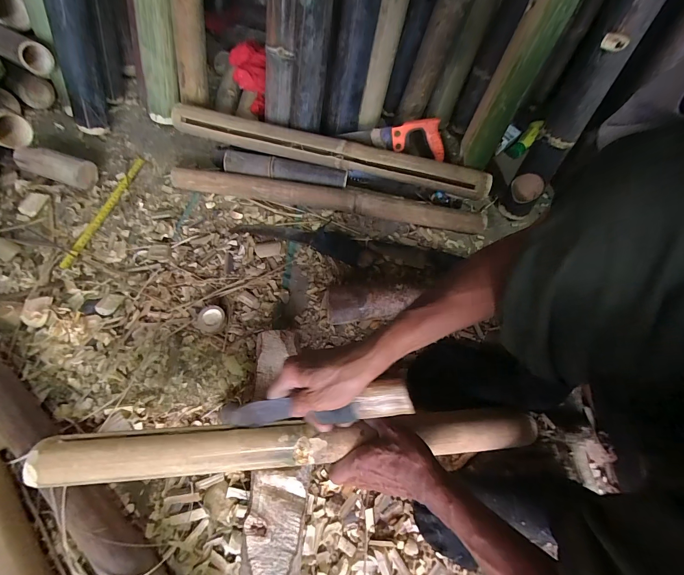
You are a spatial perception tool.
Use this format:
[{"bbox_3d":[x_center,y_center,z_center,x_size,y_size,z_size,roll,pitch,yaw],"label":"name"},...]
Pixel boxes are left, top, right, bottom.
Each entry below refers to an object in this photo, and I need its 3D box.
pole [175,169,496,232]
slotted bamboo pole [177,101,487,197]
[{"bbox_3d":[-0.023,-0.184,0.679,0.648,0.054,0.043,9,64,1],"label":"pole"},{"bbox_3d":[-0.028,-0.276,0.634,0.644,0.041,0.040,14,64,4],"label":"slotted bamboo pole"}]

